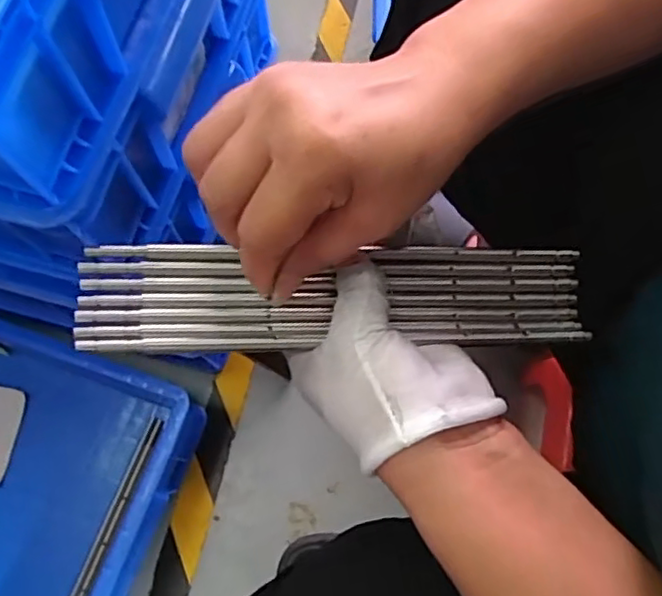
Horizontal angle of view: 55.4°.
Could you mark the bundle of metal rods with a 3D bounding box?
[{"bbox_3d":[0.007,-0.002,0.313,0.250,0.009,0.053,-2,70,-12],"label":"bundle of metal rods"}]

